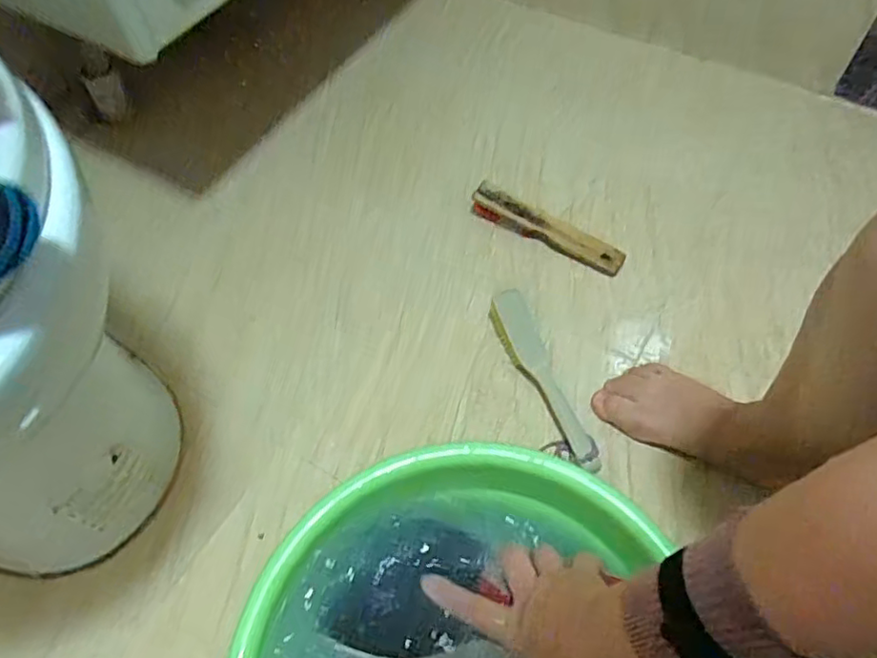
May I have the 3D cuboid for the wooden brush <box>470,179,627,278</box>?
[{"bbox_3d":[0.144,-0.131,0.815,0.209,0.051,0.032,26,62,16],"label":"wooden brush"}]

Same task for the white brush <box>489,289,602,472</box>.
[{"bbox_3d":[0.122,0.057,0.698,0.039,0.033,0.218,-23,73,-13],"label":"white brush"}]

